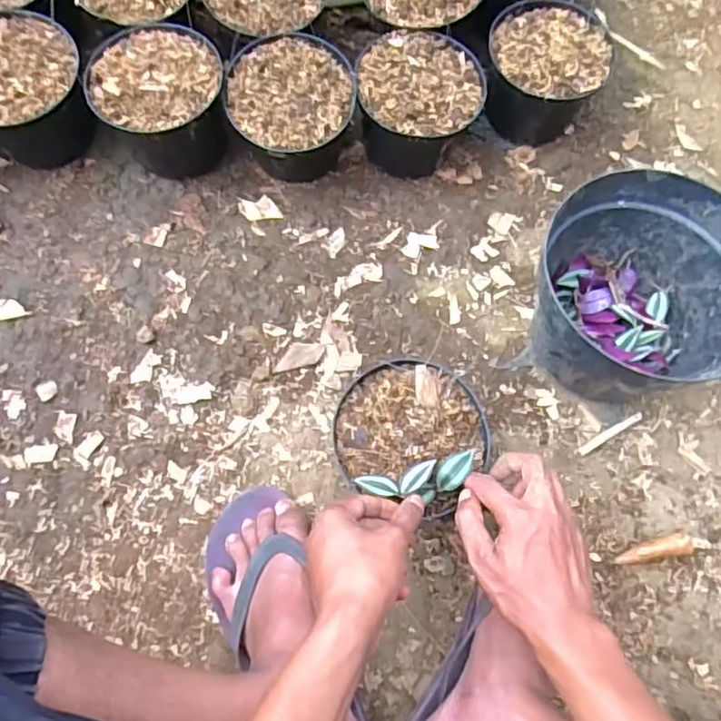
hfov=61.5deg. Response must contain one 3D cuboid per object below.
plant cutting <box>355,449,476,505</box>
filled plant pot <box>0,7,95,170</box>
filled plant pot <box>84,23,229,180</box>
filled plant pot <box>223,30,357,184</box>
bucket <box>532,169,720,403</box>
[{"bbox_3d":[0.052,0.107,0.538,0.103,0.020,0.032,-13,73,7],"label":"plant cutting"},{"bbox_3d":[-0.386,-0.305,0.708,0.138,0.115,0.144,1,72,-2],"label":"filled plant pot"},{"bbox_3d":[-0.229,-0.299,0.715,0.141,0.111,0.130,1,72,-2],"label":"filled plant pot"},{"bbox_3d":[-0.080,-0.286,0.719,0.140,0.104,0.141,6,72,0],"label":"filled plant pot"},{"bbox_3d":[0.284,-0.061,0.640,0.202,0.160,0.213,1,72,-2],"label":"bucket"}]

